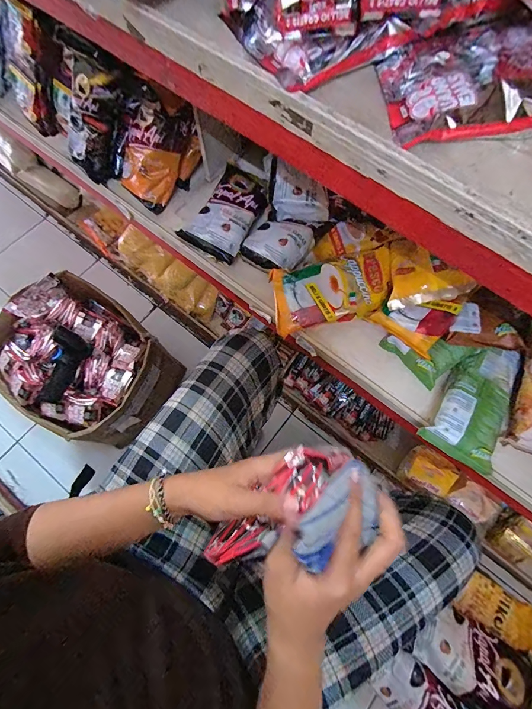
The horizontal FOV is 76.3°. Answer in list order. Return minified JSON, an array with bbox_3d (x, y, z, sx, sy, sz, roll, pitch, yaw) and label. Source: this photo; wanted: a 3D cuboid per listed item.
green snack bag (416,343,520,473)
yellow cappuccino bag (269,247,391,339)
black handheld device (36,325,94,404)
[{"bbox_3d":[0.363,0.082,0.573,0.119,0.038,0.211,34,73,9],"label":"green snack bag"},{"bbox_3d":[0.122,-0.117,0.625,0.216,0.050,0.114,-12,97,0],"label":"yellow cappuccino bag"},{"bbox_3d":[-0.459,0.029,0.763,0.078,0.051,0.168,27,98,7],"label":"black handheld device"}]

